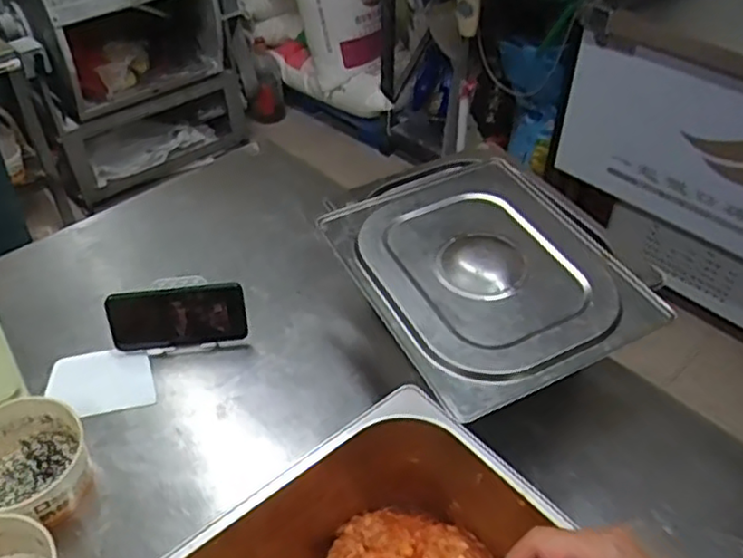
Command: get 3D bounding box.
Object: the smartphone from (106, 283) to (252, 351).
[{"bbox_3d":[-0.238,0.050,0.840,0.163,0.086,0.014,-7,28,-3],"label":"smartphone"}]

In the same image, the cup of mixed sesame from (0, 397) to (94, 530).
[{"bbox_3d":[-0.354,0.194,0.703,0.124,0.073,0.118,0,43,0],"label":"cup of mixed sesame"}]

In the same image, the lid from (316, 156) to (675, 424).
[{"bbox_3d":[0.128,-0.018,0.759,0.273,0.027,0.337,-18,46,-19],"label":"lid"}]

